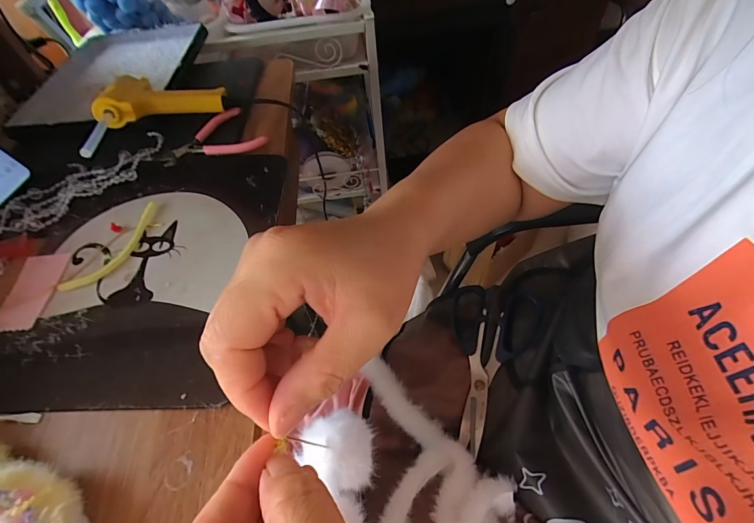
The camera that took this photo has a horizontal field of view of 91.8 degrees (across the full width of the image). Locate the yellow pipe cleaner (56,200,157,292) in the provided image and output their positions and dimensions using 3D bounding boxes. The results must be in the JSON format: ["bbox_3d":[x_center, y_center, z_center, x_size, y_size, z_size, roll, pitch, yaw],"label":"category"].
[{"bbox_3d":[-0.224,-0.011,0.316,0.027,0.007,0.099,27,62,21],"label":"yellow pipe cleaner"}]

